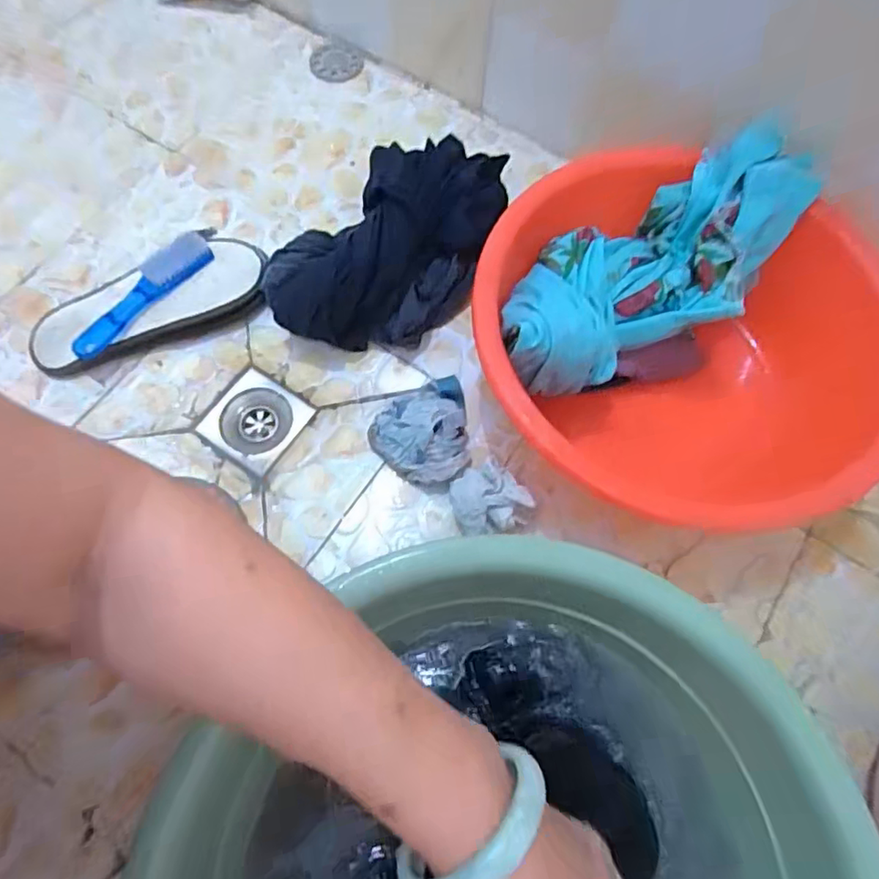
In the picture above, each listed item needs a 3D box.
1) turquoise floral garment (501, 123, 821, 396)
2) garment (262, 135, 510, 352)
[{"bbox_3d":[0.212,-0.175,0.578,0.355,0.105,0.158,-27,73,-11],"label":"turquoise floral garment"},{"bbox_3d":[-0.052,-0.220,0.661,0.185,0.110,0.278,35,73,11],"label":"garment"}]

